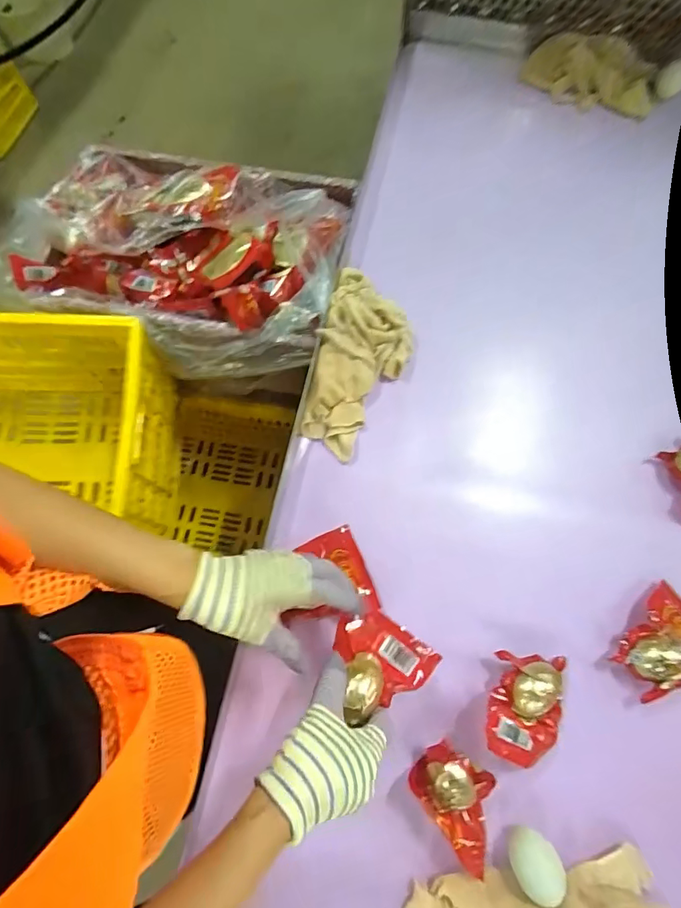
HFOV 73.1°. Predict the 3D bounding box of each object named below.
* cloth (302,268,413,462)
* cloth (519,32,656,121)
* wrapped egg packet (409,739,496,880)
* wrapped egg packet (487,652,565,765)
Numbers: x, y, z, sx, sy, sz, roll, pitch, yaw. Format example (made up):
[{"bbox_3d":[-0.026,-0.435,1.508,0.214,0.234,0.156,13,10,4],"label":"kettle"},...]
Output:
[{"bbox_3d":[0.023,-0.119,0.582,0.115,0.039,0.243,18,74,6],"label":"cloth"},{"bbox_3d":[0.403,-0.602,0.728,0.214,0.056,0.090,19,74,6],"label":"cloth"},{"bbox_3d":[0.117,0.330,0.431,0.066,0.045,0.103,-37,76,-10],"label":"wrapped egg packet"},{"bbox_3d":[0.185,0.249,0.457,0.073,0.033,0.101,20,74,6],"label":"wrapped egg packet"}]

